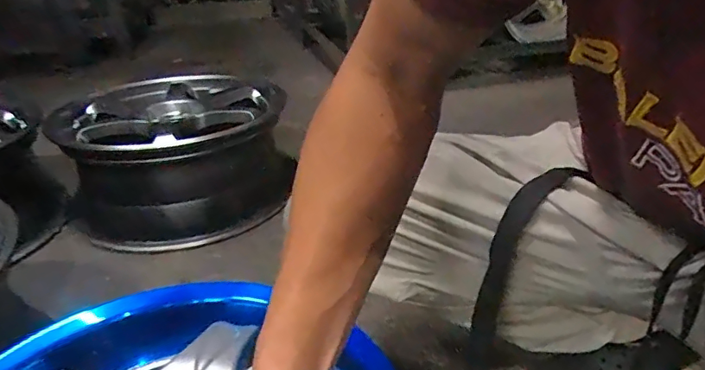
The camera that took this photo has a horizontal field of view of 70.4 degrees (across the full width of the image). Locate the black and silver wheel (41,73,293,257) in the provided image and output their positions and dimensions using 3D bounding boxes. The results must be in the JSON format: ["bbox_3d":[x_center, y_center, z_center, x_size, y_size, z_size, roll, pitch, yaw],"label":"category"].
[{"bbox_3d":[-0.370,-0.065,1.072,0.434,0.221,0.412,-2,26,1],"label":"black and silver wheel"}]

